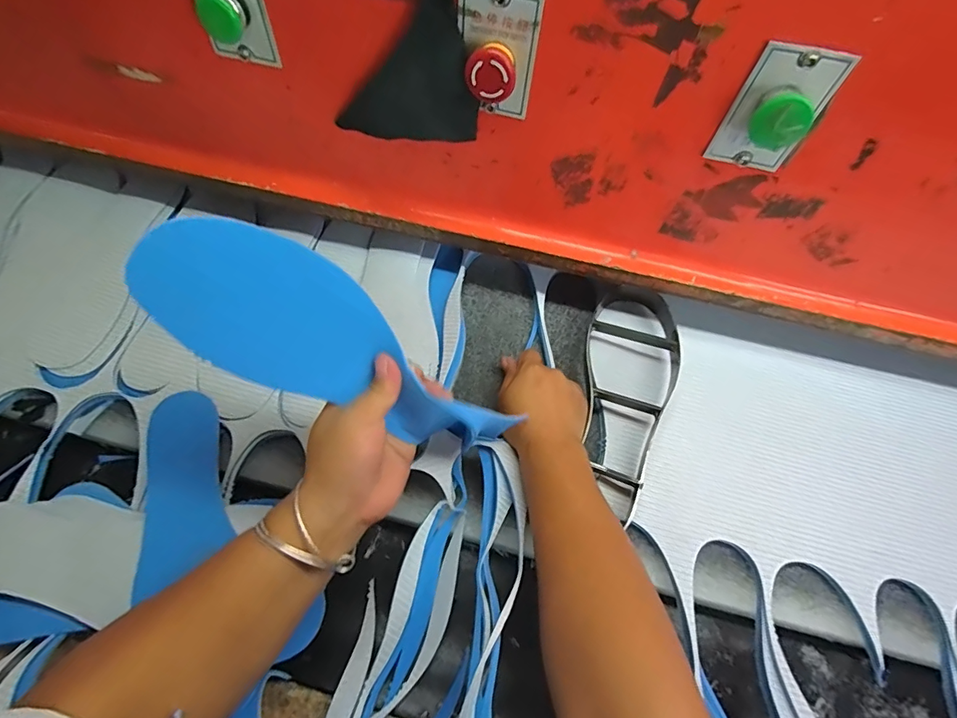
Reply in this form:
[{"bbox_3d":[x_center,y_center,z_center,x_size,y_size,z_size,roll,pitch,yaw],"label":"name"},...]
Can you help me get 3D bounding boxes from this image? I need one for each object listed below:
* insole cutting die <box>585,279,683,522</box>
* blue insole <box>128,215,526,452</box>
[{"bbox_3d":[0.152,0.040,0.476,0.091,0.046,0.245,14,65,4],"label":"insole cutting die"},{"bbox_3d":[-0.091,0.004,0.322,0.089,0.259,0.024,-52,31,-3],"label":"blue insole"}]

